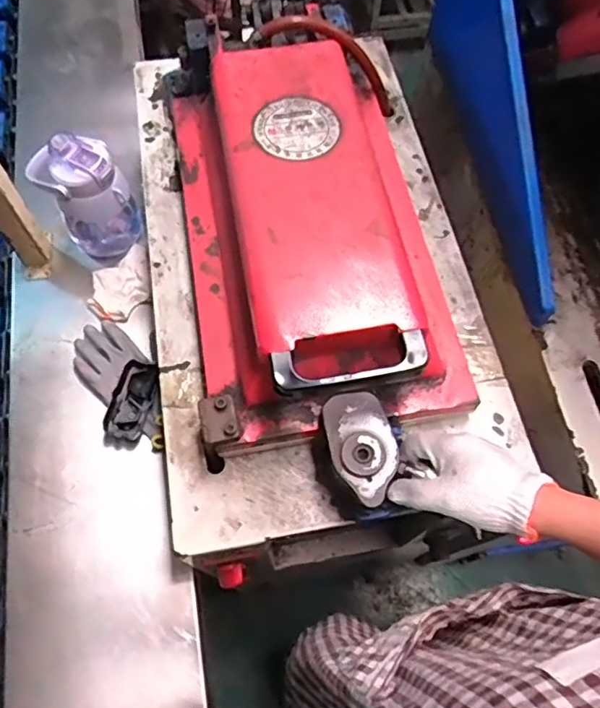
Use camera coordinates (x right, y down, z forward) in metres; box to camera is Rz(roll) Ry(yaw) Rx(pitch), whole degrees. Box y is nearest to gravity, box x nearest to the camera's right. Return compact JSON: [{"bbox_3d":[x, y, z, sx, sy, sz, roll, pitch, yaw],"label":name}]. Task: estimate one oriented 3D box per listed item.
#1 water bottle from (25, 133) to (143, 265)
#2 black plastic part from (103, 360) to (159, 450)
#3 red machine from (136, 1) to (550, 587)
[{"bbox_3d":[-0.314,-0.231,0.862,0.123,0.189,0.114,-24,69,-12],"label":"water bottle"},{"bbox_3d":[-0.235,0.070,0.802,0.055,0.025,0.124,14,66,4],"label":"black plastic part"},{"bbox_3d":[0.014,-0.146,0.682,0.395,0.164,0.669,-9,66,-6],"label":"red machine"}]

